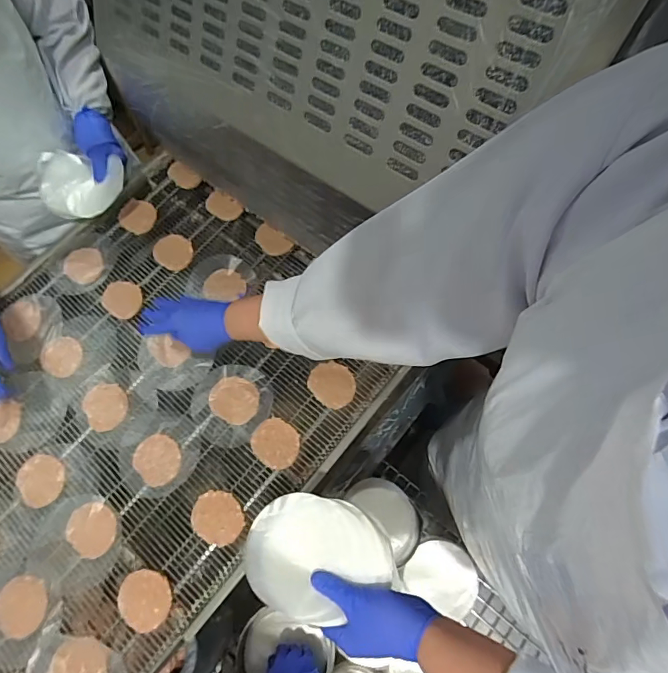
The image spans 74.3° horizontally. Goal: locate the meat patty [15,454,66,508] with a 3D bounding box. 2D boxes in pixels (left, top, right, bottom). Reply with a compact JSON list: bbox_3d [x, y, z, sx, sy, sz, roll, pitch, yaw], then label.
[{"bbox_3d":[-0.417,0.202,0.626,0.060,0.009,0.069,-35,68,-14],"label":"meat patty"}]

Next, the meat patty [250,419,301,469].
[{"bbox_3d":[-0.082,0.150,0.620,0.067,0.009,0.064,-1,64,1],"label":"meat patty"}]

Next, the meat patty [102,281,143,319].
[{"bbox_3d":[-0.349,-0.063,0.726,0.065,0.008,0.061,23,67,13],"label":"meat patty"}]

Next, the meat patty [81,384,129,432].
[{"bbox_3d":[-0.339,0.104,0.658,0.063,0.012,0.065,-1,64,1],"label":"meat patty"}]

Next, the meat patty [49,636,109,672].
[{"bbox_3d":[-0.312,0.408,0.540,0.071,0.007,0.064,12,65,7],"label":"meat patty"}]

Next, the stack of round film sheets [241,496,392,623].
[{"bbox_3d":[-0.019,0.243,0.486,0.157,0.024,0.121,11,64,7],"label":"stack of round film sheets"}]

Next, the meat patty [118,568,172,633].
[{"bbox_3d":[-0.242,0.335,0.562,0.069,0.004,0.062,34,69,17],"label":"meat patty"}]

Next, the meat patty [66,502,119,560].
[{"bbox_3d":[-0.329,0.261,0.598,0.069,0.007,0.062,31,68,16],"label":"meat patty"}]

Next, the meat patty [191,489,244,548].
[{"bbox_3d":[-0.156,0.244,0.594,0.073,0.015,0.062,14,65,9],"label":"meat patty"}]

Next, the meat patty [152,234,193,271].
[{"bbox_3d":[-0.274,-0.146,0.750,0.063,0.012,0.067,-1,64,1],"label":"meat patty"}]

